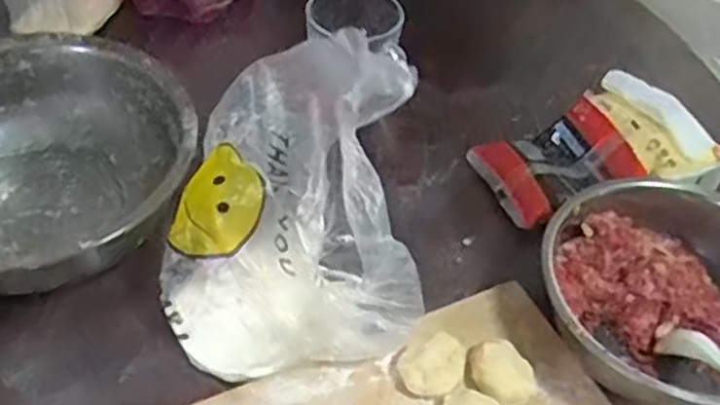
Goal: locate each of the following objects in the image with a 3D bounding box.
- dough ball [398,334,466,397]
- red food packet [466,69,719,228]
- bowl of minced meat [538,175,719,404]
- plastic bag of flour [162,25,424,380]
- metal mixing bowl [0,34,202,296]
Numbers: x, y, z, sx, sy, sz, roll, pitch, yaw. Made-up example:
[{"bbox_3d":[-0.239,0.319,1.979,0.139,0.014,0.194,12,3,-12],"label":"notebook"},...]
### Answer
[{"bbox_3d":[0.055,0.125,0.590,0.048,0.039,0.044,3,48,-3],"label":"dough ball"},{"bbox_3d":[0.237,-0.054,0.758,0.206,0.072,0.144,-13,50,-17],"label":"red food packet"},{"bbox_3d":[0.264,0.084,0.634,0.232,0.094,0.218,3,48,-3],"label":"bowl of minced meat"},{"bbox_3d":[-0.047,-0.003,0.643,0.193,0.165,0.253,6,48,0],"label":"plastic bag of flour"},{"bbox_3d":[-0.292,-0.036,0.686,0.265,0.113,0.258,3,48,-3],"label":"metal mixing bowl"}]

